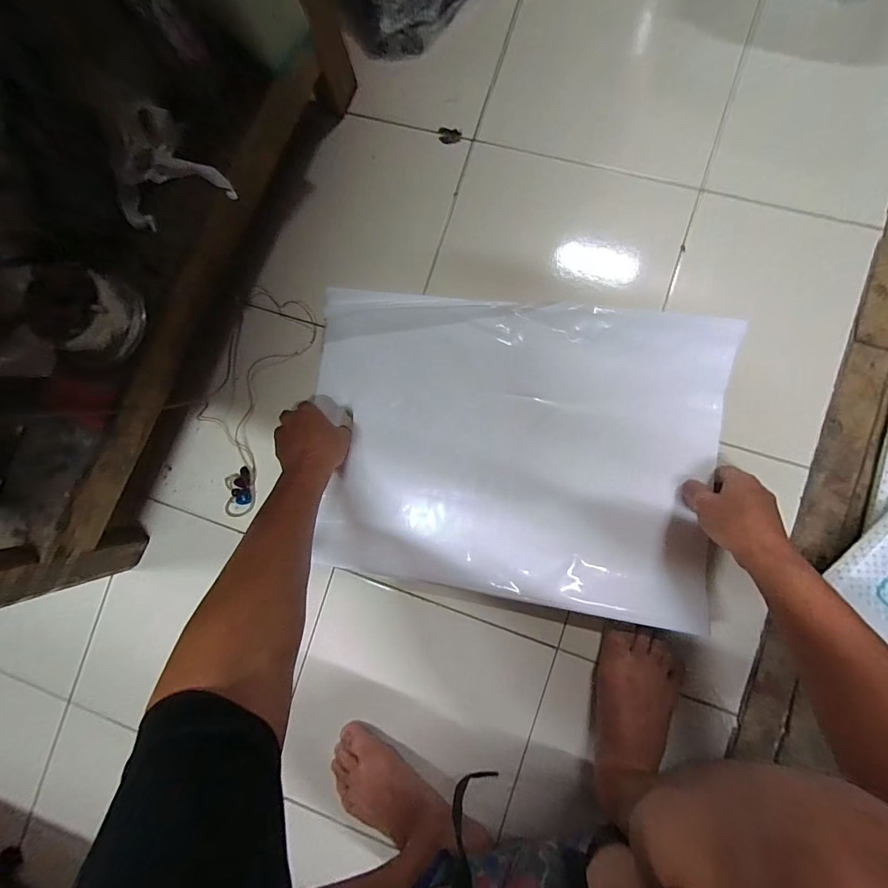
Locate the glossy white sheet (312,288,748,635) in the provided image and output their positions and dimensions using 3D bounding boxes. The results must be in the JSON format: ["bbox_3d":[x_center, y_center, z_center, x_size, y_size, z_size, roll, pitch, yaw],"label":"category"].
[{"bbox_3d":[0.073,0.006,0.483,0.462,0.033,0.340,7,88,6],"label":"glossy white sheet"}]

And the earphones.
[{"bbox_3d":[-0.271,-0.058,0.550,0.112,0.015,0.302,20,89,7],"label":"earphones"}]

